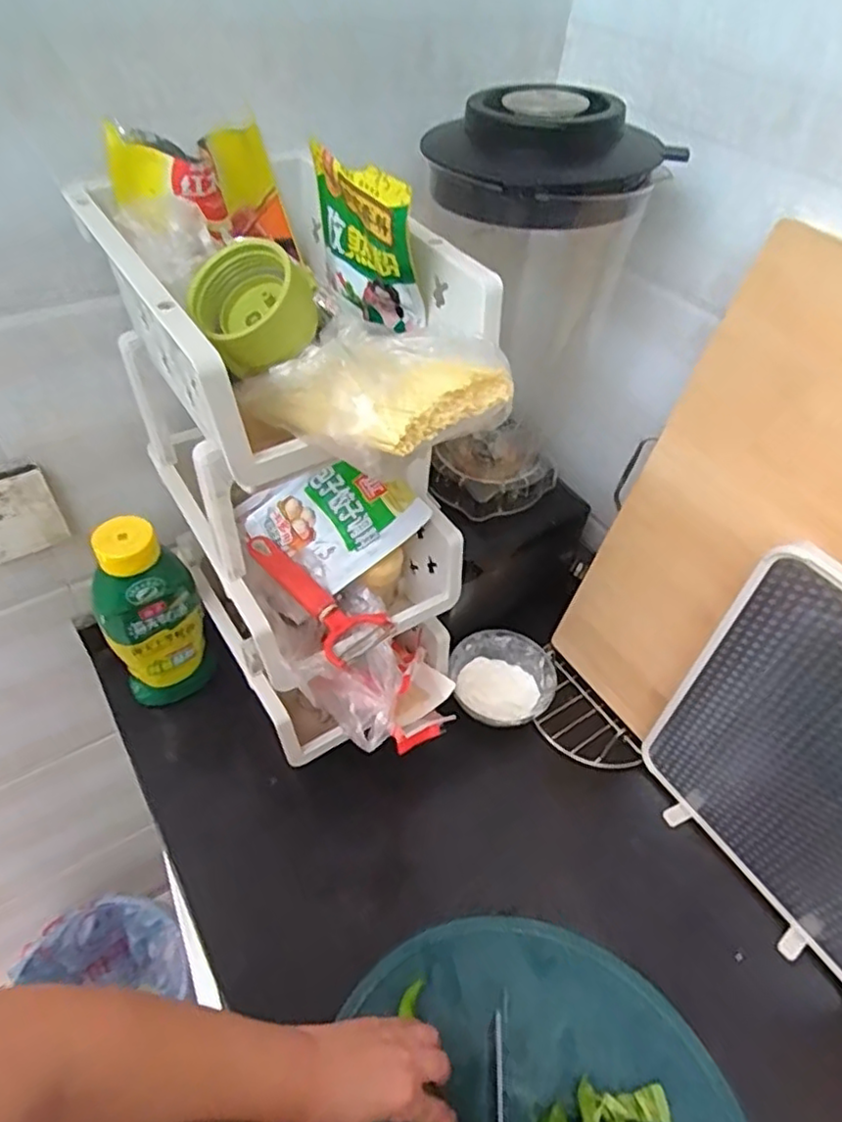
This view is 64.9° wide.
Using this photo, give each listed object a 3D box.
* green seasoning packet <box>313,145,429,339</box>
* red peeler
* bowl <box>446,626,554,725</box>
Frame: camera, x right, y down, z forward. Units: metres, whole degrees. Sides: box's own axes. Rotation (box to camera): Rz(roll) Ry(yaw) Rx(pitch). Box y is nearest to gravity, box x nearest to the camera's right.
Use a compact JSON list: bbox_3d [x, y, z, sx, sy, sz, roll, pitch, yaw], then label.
[{"bbox_3d":[-0.037,-0.214,0.457,0.020,0.106,0.117,-33,52,-20],"label":"green seasoning packet"},{"bbox_3d":[-0.094,0.028,0.604,0.059,0.022,0.163,-31,58,-23],"label":"red peeler"},{"bbox_3d":[0.093,0.144,0.774,0.115,0.057,0.113,0,51,-1],"label":"bowl"}]

